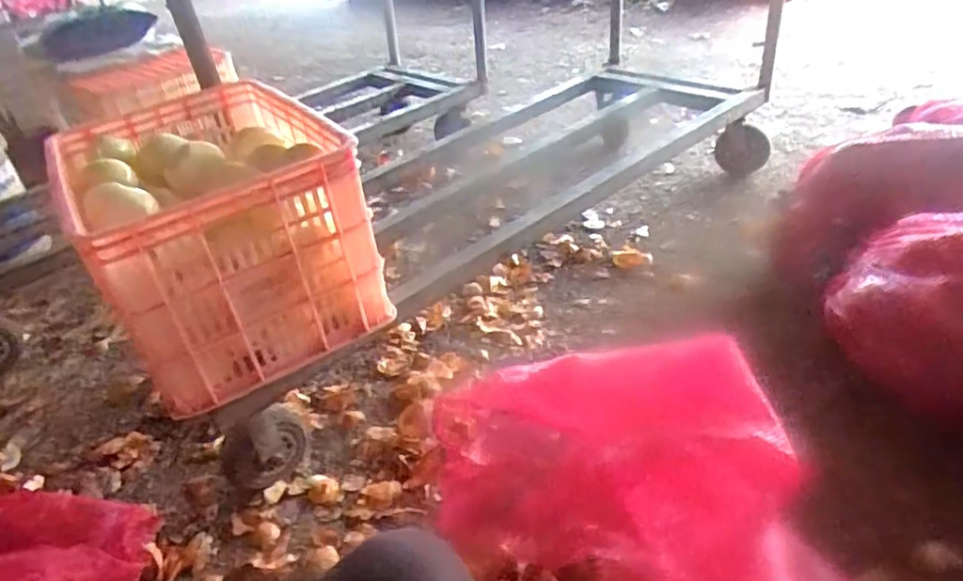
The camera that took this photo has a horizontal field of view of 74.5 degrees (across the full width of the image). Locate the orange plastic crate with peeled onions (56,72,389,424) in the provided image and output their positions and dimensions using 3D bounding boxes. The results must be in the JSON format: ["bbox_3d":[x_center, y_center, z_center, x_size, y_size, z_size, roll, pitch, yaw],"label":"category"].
[{"bbox_3d":[-0.355,-0.091,0.866,0.299,0.243,0.450,-25,38,-23],"label":"orange plastic crate with peeled onions"}]

